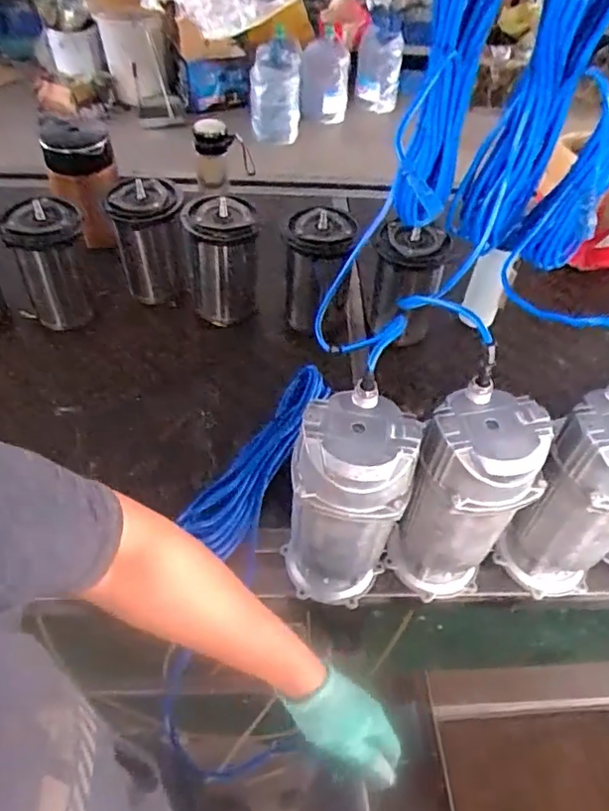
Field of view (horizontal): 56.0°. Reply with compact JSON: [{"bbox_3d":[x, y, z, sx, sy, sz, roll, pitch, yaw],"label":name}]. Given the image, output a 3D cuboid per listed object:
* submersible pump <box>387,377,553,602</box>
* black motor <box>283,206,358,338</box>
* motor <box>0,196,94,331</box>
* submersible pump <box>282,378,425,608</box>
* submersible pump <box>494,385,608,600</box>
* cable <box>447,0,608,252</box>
[{"bbox_3d":[0.190,0.119,0.693,0.120,0.295,0.123,26,52,17],"label":"submersible pump"},{"bbox_3d":[0.022,-0.246,1.065,0.125,0.202,0.106,-1,49,-5],"label":"black motor"},{"bbox_3d":[-0.449,-0.253,1.029,0.122,0.212,0.107,-17,53,-18],"label":"motor"},{"bbox_3d":[0.047,0.126,0.687,0.128,0.296,0.118,11,49,5],"label":"submersible pump"},{"bbox_3d":[0.341,0.123,0.706,0.120,0.290,0.130,-35,60,-29],"label":"submersible pump"},{"bbox_3d":[0.260,-0.342,0.690,0.093,0.375,0.109,14,50,8],"label":"cable"}]

